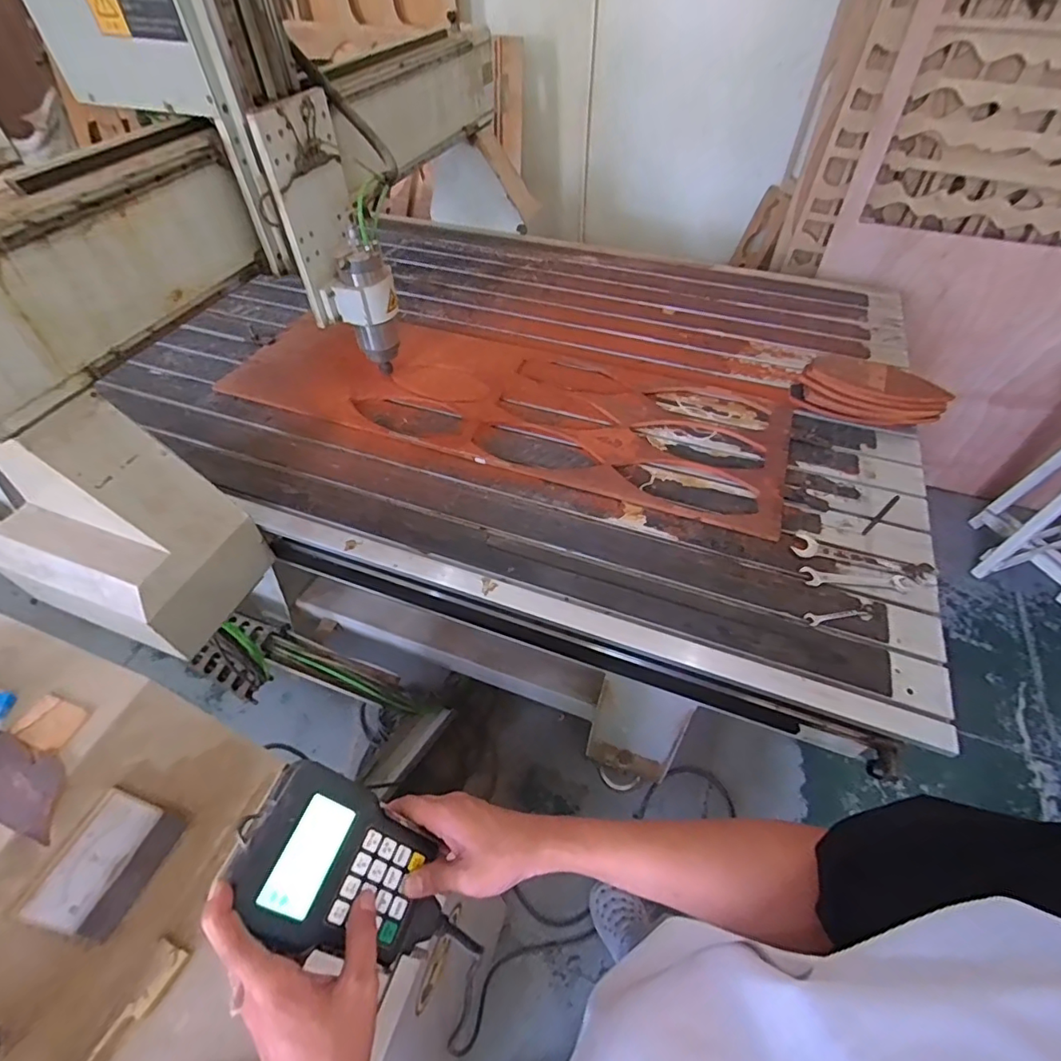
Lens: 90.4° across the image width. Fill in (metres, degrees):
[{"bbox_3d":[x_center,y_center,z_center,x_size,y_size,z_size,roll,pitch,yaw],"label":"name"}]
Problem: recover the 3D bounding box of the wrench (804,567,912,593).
[{"bbox_3d":[0.598,0.089,0.963,0.190,0.014,0.038,2,51,3],"label":"wrench"}]

